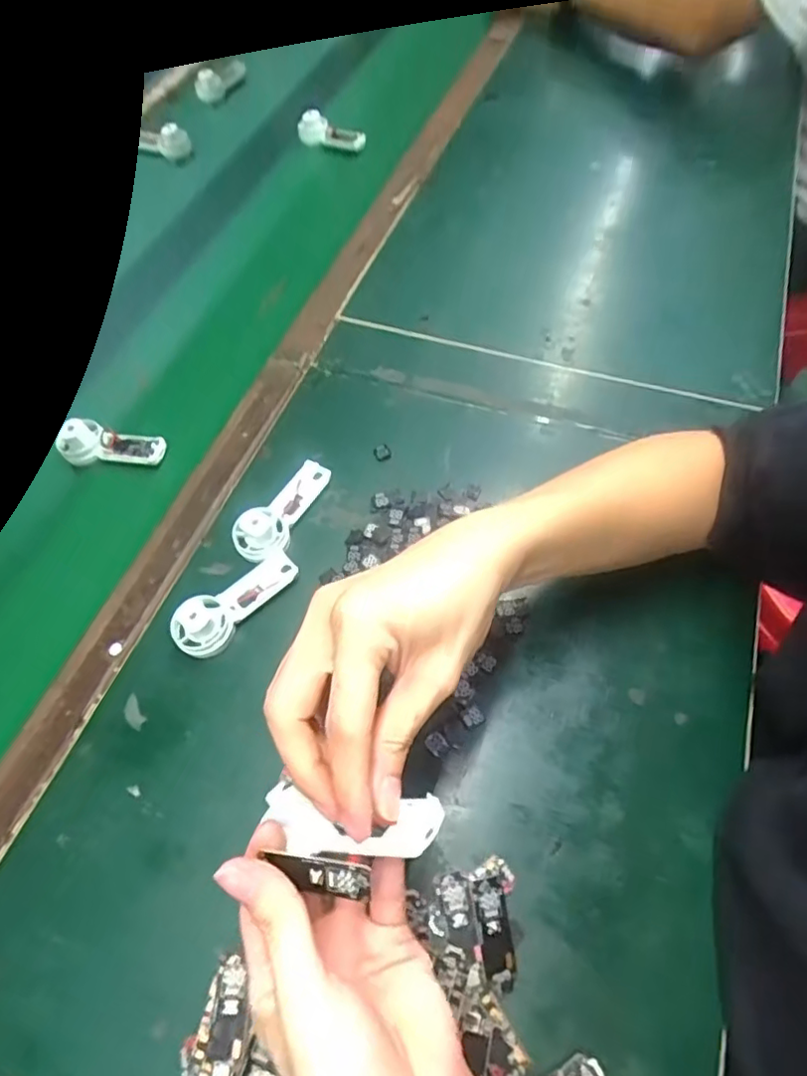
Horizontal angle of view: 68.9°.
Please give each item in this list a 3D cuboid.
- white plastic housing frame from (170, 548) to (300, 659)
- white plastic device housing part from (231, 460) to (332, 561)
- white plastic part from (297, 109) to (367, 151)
[{"bbox_3d":[-0.118,0.042,0.411,0.033,0.029,0.094,35,67,21],"label":"white plastic housing frame"},{"bbox_3d":[-0.091,-0.025,0.446,0.034,0.030,0.094,22,63,16],"label":"white plastic device housing part"},{"bbox_3d":[-0.090,-0.503,0.727,0.096,0.038,0.014,23,63,16],"label":"white plastic part"}]

